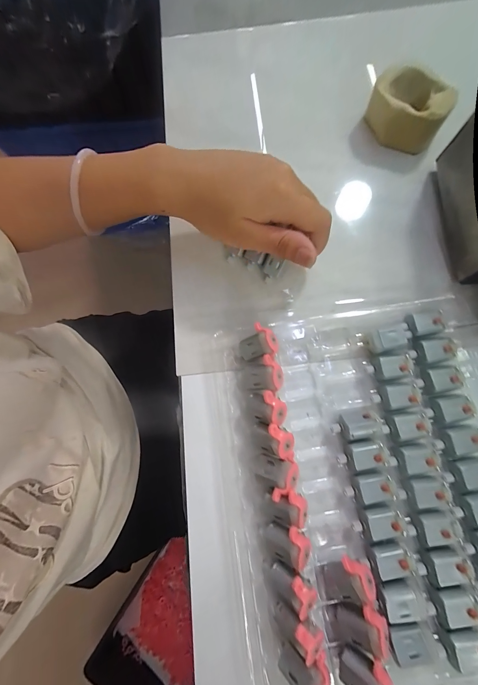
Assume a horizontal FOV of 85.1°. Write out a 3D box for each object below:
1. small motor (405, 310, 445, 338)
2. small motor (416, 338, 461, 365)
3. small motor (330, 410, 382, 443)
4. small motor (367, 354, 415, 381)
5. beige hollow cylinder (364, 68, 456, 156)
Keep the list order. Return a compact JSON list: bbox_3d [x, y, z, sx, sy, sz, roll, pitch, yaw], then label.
[{"bbox_3d":[0.149,-0.014,0.208,0.025,0.011,0.017,-9,78,0],"label":"small motor"},{"bbox_3d":[0.154,0.006,0.203,0.026,0.012,0.018,-14,78,-1],"label":"small motor"},{"bbox_3d":[0.086,0.062,0.194,0.032,0.015,0.020,-12,78,0],"label":"small motor"},{"bbox_3d":[0.117,0.020,0.203,0.031,0.013,0.017,-10,78,0],"label":"small motor"},{"bbox_3d":[0.160,-0.222,0.251,0.071,0.038,0.056,24,79,6],"label":"beige hollow cylinder"}]

